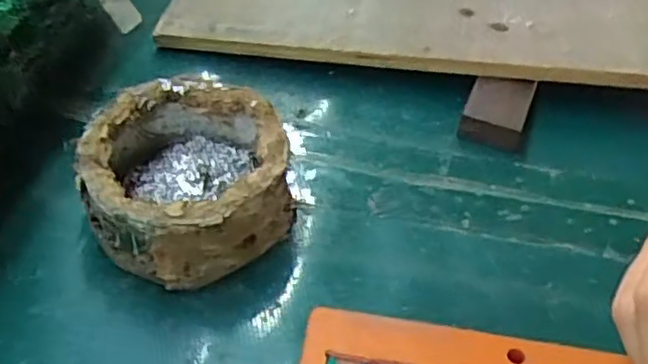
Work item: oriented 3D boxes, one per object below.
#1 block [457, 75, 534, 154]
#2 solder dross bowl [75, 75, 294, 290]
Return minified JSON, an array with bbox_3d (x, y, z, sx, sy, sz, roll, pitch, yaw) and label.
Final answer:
[{"bbox_3d":[0.088,-0.036,0.343,0.030,0.014,0.042,17,46,11],"label":"block"},{"bbox_3d":[-0.058,-0.001,0.283,0.080,0.044,0.082,3,45,-3],"label":"solder dross bowl"}]

